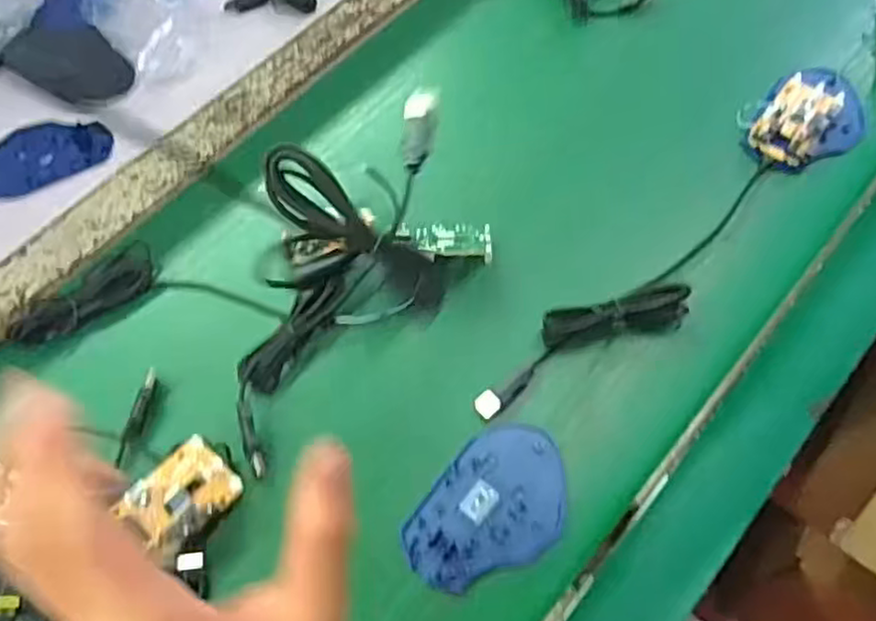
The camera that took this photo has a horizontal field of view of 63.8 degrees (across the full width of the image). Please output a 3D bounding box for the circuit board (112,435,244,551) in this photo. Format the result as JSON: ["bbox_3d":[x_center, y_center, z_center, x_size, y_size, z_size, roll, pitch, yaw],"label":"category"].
[{"bbox_3d":[-0.152,0.110,0.416,0.048,0.009,0.059,42,68,10],"label":"circuit board"}]

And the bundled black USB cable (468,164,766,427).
[{"bbox_3d":[0.138,-0.010,0.470,0.267,0.024,0.050,-33,65,-13],"label":"bundled black USB cable"}]

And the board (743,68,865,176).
[{"bbox_3d":[0.291,-0.150,0.548,0.070,0.016,0.113,31,68,18],"label":"board"}]

